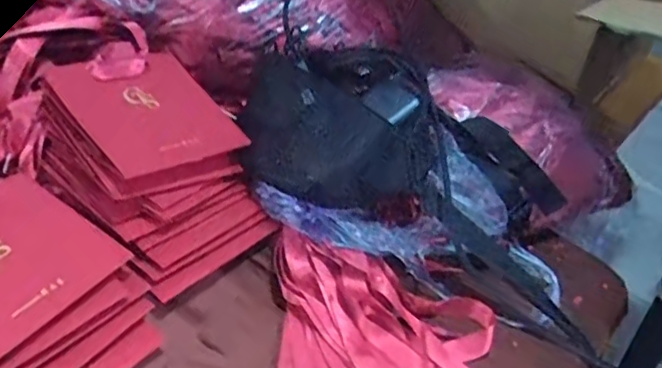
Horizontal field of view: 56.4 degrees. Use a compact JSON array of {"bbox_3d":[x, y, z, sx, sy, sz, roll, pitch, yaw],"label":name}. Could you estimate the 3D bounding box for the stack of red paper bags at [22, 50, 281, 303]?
[{"bbox_3d":[-0.157,-0.023,0.564,0.160,0.110,0.193,-29,50,-36],"label":"stack of red paper bags"}]

